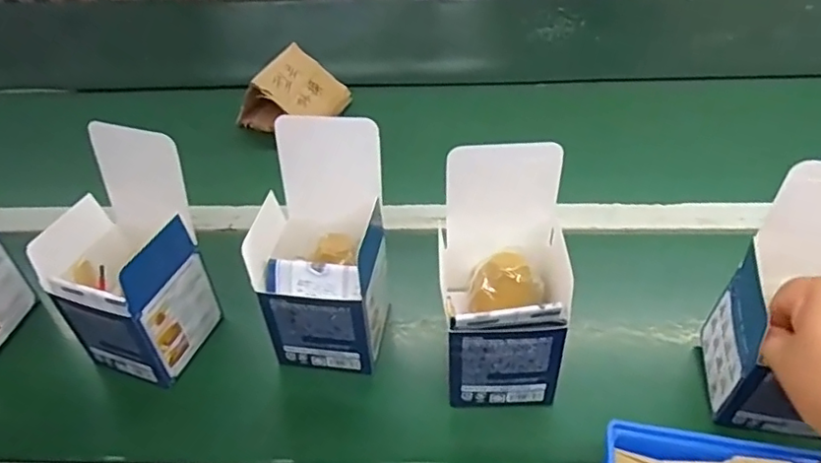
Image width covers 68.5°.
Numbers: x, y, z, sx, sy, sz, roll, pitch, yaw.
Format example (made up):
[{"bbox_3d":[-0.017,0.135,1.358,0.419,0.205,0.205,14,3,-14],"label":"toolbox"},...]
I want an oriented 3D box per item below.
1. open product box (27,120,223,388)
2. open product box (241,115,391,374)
[{"bbox_3d":[-0.224,0.023,0.479,0.092,0.163,0.102,14,46,20],"label":"open product box"},{"bbox_3d":[-0.067,0.013,0.474,0.093,0.171,0.104,3,43,8],"label":"open product box"}]

